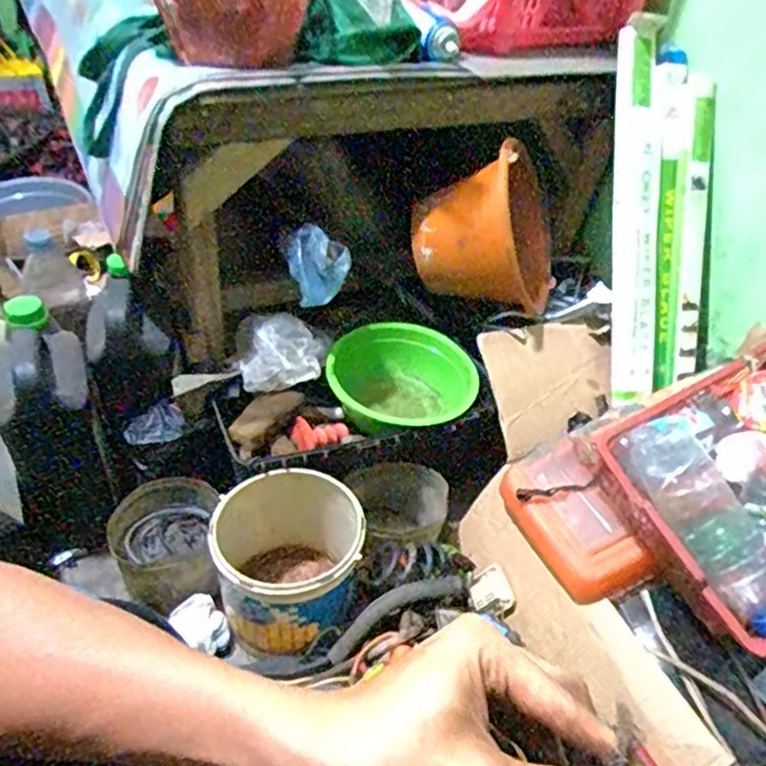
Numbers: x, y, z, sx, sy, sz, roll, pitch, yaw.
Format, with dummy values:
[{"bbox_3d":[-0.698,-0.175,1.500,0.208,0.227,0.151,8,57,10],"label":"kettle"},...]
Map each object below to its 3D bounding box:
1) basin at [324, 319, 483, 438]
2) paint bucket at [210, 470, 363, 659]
[{"bbox_3d":[0.025,0.014,0.995,0.222,0.100,0.212,8,41,1],"label":"basin"},{"bbox_3d":[-0.123,0.240,0.838,0.178,0.193,0.179,4,41,-3],"label":"paint bucket"}]

